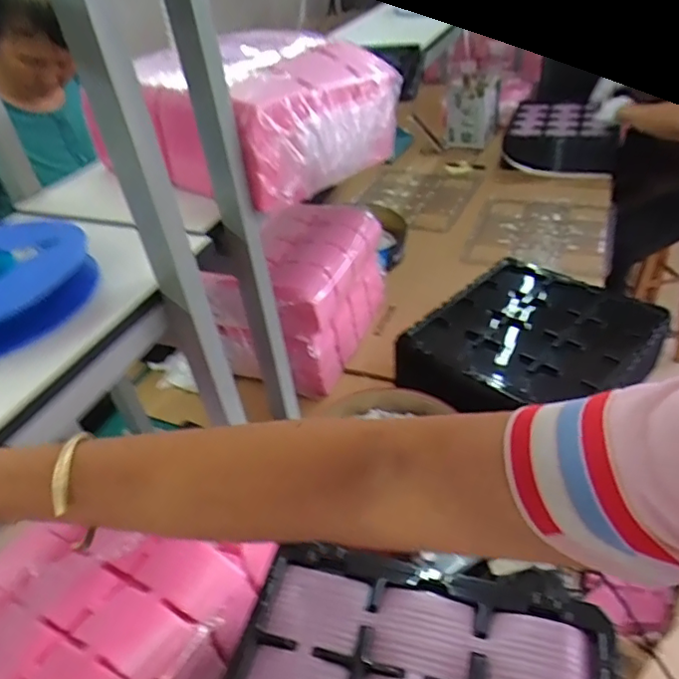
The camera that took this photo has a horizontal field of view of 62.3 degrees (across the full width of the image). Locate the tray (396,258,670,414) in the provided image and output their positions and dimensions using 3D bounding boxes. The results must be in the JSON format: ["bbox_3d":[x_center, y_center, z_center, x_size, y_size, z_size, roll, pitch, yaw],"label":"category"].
[{"bbox_3d":[0.350,0.008,1.014,0.408,0.085,0.335,-33,45,-29],"label":"tray"}]

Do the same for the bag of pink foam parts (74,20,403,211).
[{"bbox_3d":[-0.077,-0.298,0.750,0.203,0.155,0.306,20,45,30],"label":"bag of pink foam parts"}]

